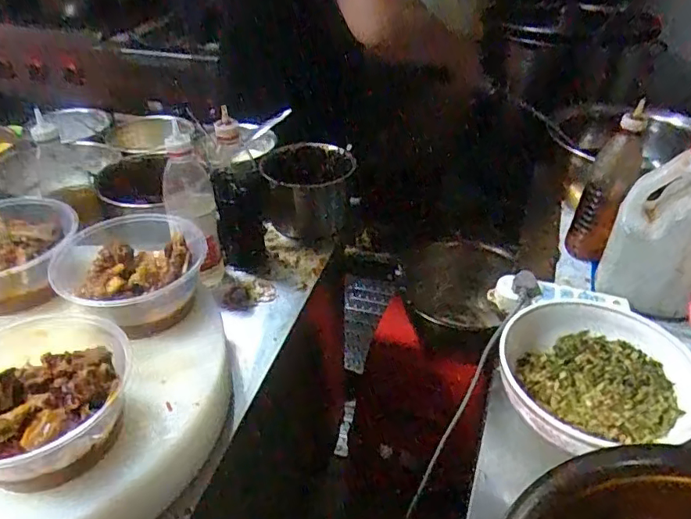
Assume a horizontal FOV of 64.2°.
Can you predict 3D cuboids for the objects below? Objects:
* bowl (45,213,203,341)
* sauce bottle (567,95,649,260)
[{"bbox_3d":[-0.261,0.017,0.666,0.177,0.070,0.187,1,36,2],"label":"bowl"},{"bbox_3d":[0.387,-0.108,0.819,0.071,0.220,0.068,23,42,28],"label":"sauce bottle"}]

